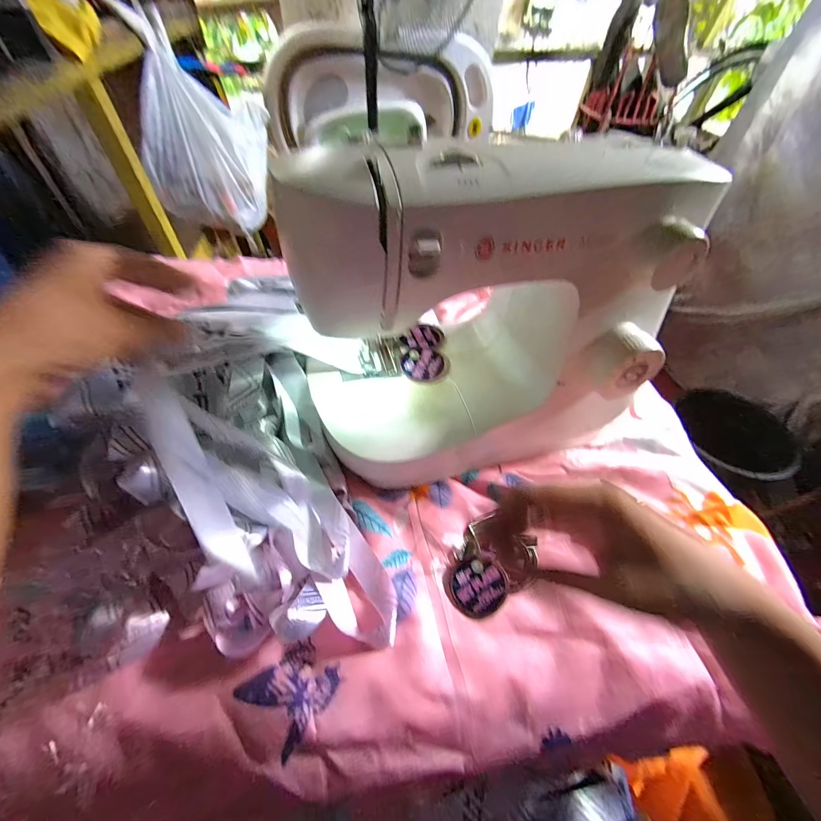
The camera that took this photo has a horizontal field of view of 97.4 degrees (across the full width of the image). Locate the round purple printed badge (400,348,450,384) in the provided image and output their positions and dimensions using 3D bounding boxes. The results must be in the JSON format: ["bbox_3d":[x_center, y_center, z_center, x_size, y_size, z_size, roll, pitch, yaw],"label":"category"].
[{"bbox_3d":[0.016,-0.049,0.385,0.051,0.006,0.046,-25,58,-20],"label":"round purple printed badge"}]

